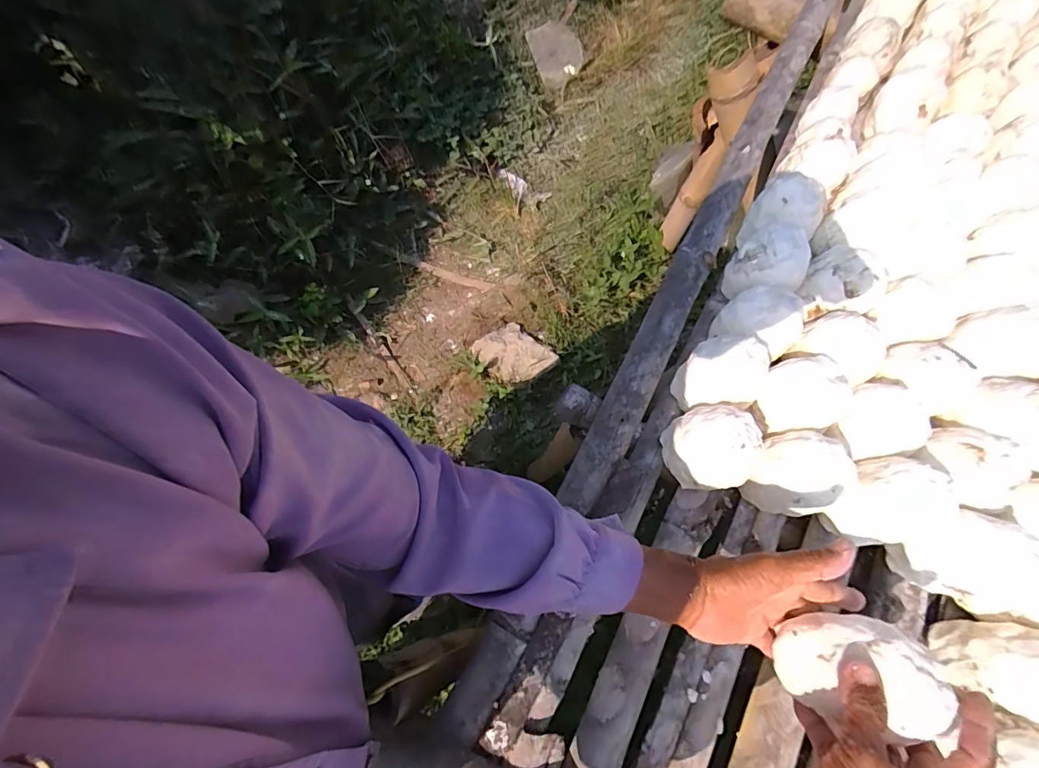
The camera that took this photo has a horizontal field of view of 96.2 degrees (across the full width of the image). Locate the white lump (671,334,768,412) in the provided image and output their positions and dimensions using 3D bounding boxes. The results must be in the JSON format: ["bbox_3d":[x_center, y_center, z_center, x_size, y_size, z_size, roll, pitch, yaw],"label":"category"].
[{"bbox_3d":[0.224,-0.010,0.509,0.079,0.077,0.067,7,72,3],"label":"white lump"}]

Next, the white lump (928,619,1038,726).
[{"bbox_3d":[0.461,0.265,0.430,0.088,0.084,0.074,20,73,7],"label":"white lump"}]

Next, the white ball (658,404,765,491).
[{"bbox_3d":[0.197,0.068,0.485,0.074,0.091,0.080,0,71,0],"label":"white ball"}]

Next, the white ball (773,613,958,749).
[{"bbox_3d":[0.251,0.215,0.350,0.076,0.073,0.074,0,71,0],"label":"white ball"}]

